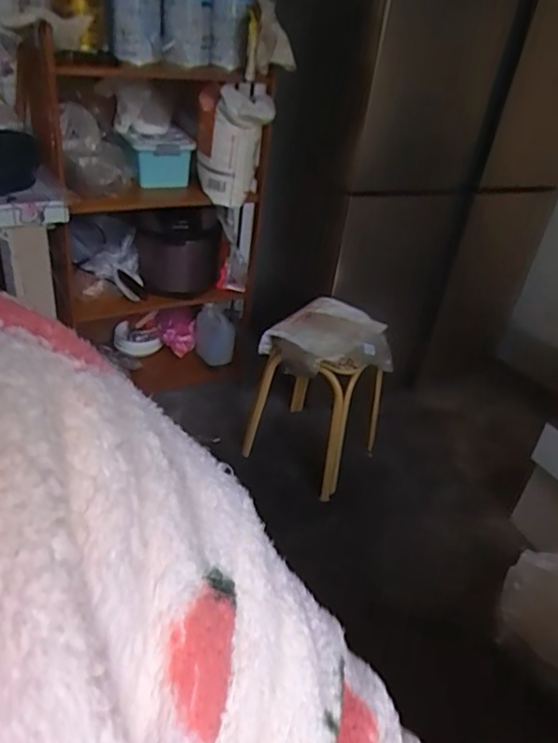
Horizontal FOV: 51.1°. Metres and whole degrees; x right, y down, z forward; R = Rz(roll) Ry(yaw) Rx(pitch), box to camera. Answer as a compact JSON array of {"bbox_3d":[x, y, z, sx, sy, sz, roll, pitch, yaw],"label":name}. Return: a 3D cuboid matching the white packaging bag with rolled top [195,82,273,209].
[{"bbox_3d":[-0.126,-0.611,1.601,0.186,0.291,0.119,2,35,-8],"label":"white packaging bag with rolled top"}]

